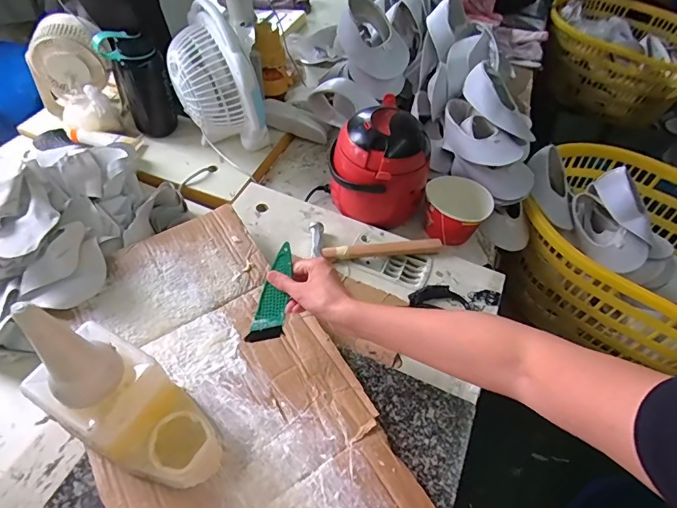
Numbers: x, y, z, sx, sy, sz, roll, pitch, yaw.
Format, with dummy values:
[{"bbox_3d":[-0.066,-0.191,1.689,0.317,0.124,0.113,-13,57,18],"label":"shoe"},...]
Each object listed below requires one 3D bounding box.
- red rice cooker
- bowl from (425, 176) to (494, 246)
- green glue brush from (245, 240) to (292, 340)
[{"bbox_3d":[0.081,-0.170,0.843,0.176,0.178,0.176,16,53,7],"label":"red rice cooker"},{"bbox_3d":[0.230,-0.086,0.866,0.129,0.085,0.108,24,54,13],"label":"bowl"},{"bbox_3d":[-0.085,0.054,0.589,0.042,0.009,0.135,14,81,5],"label":"green glue brush"}]

